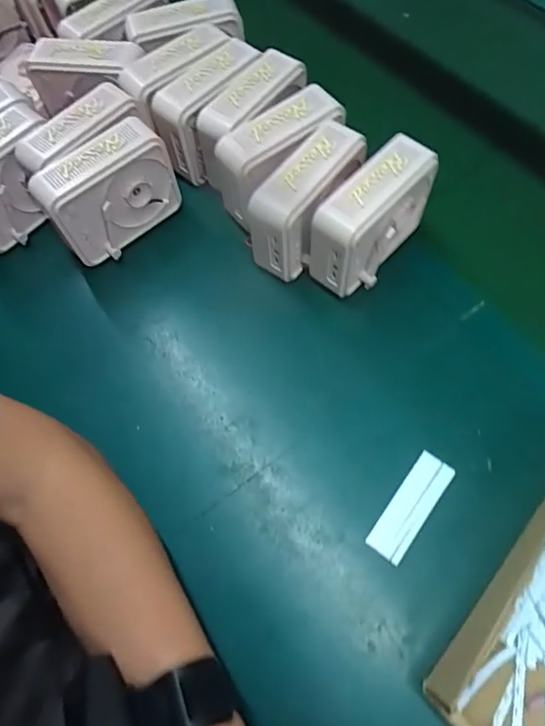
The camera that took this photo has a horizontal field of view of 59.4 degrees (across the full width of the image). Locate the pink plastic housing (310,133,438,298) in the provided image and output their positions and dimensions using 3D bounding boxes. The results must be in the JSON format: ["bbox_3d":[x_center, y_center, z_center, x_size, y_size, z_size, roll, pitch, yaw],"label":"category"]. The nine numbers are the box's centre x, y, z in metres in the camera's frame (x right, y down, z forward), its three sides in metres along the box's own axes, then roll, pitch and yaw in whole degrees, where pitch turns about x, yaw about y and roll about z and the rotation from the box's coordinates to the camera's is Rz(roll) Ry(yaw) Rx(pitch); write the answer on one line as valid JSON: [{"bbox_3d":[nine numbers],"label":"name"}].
[{"bbox_3d":[0.091,-0.126,0.438,0.053,0.105,0.121,40,75,21],"label":"pink plastic housing"}]

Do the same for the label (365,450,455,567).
[{"bbox_3d":[0.110,0.114,0.379,0.030,0.004,0.088,36,74,12],"label":"label"}]

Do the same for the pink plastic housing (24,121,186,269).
[{"bbox_3d":[-0.157,-0.165,0.470,0.124,0.093,0.049,-38,67,-12],"label":"pink plastic housing"}]

